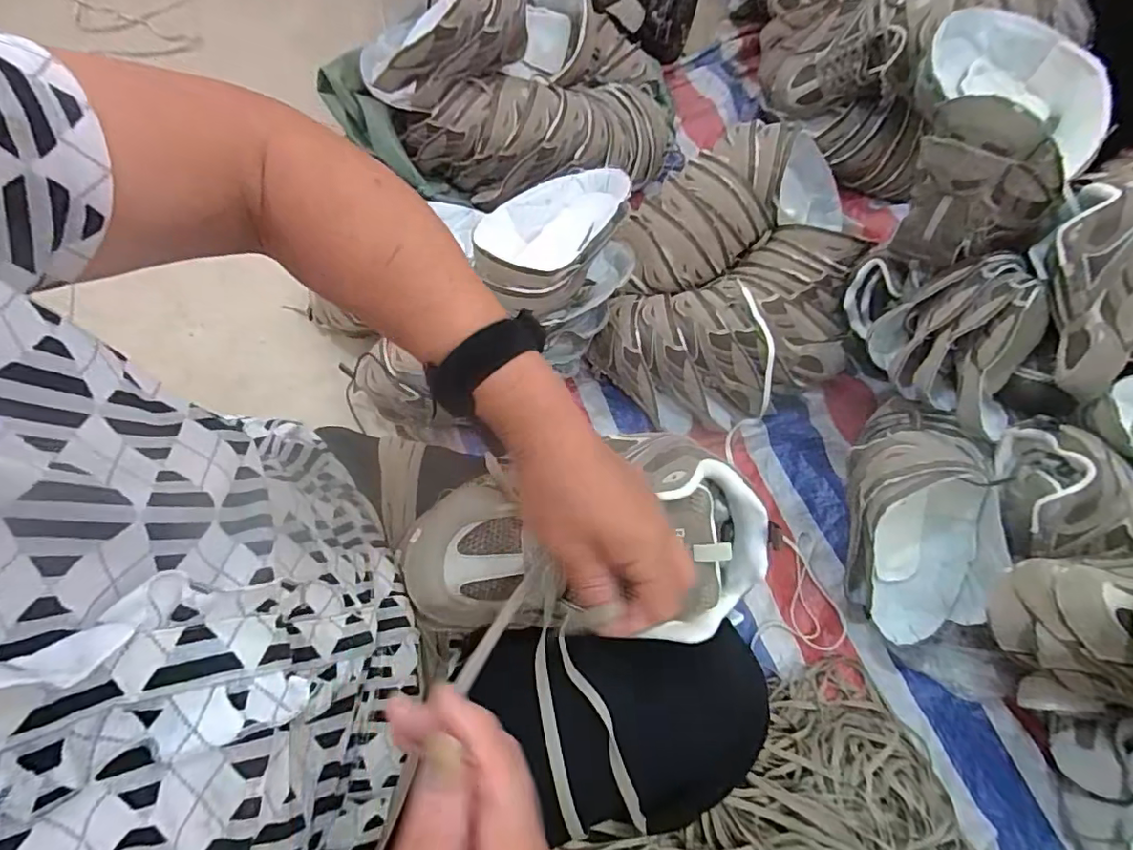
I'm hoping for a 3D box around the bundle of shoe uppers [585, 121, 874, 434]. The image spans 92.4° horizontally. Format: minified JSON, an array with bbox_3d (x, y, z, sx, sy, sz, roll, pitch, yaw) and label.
[{"bbox_3d":[0.266,-0.247,0.861,0.363,0.160,0.485,13,69,2],"label":"bundle of shoe uppers"}]

